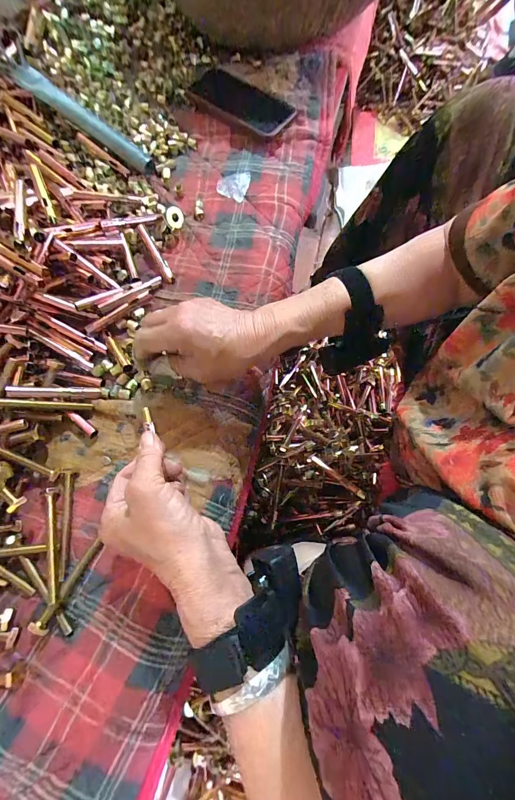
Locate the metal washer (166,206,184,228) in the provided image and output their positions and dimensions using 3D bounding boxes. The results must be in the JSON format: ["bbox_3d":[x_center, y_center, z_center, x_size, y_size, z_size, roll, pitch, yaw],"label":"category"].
[{"bbox_3d":[-0.107,-0.238,0.426,0.025,0.004,0.028,-13,99,-42],"label":"metal washer"}]

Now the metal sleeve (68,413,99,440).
[{"bbox_3d":[-0.187,0.026,0.350,0.036,0.007,0.010,38,77,13],"label":"metal sleeve"}]

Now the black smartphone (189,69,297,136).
[{"bbox_3d":[-0.022,-0.441,0.481,0.151,0.016,0.081,28,72,3],"label":"black smartphone"}]

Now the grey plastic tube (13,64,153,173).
[{"bbox_3d":[-0.233,-0.384,0.450,0.207,0.018,0.033,34,75,-5],"label":"grey plastic tube"}]

